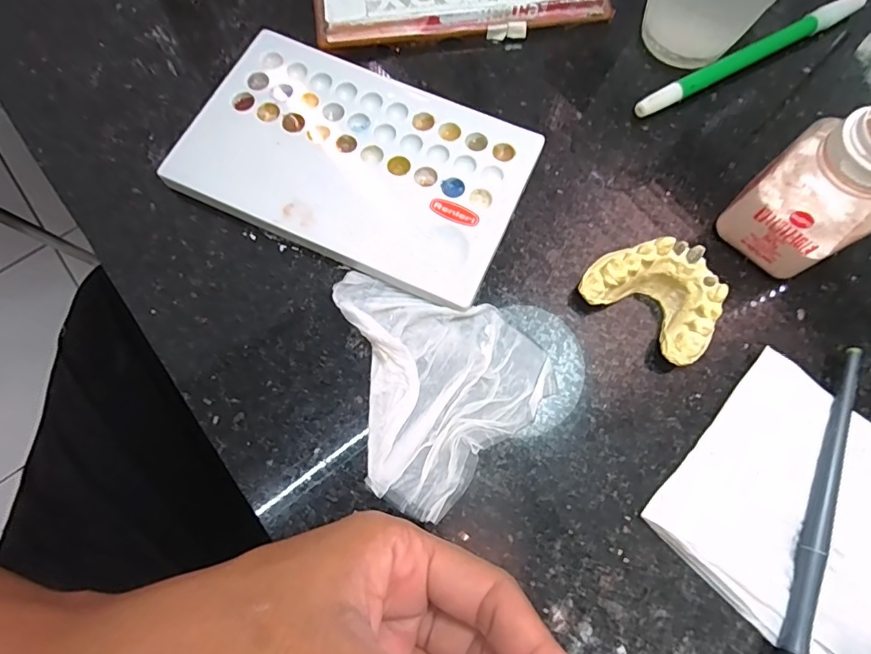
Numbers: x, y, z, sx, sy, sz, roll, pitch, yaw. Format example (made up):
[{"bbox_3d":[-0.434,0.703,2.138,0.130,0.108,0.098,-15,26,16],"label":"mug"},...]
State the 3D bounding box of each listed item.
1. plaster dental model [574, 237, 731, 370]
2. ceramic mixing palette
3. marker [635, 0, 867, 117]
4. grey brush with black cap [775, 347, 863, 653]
[{"bbox_3d":[0.093,-0.014,0.206,0.054,0.026,0.037,38,77,10],"label":"plaster dental model"},{"bbox_3d":[-0.036,-0.076,0.229,0.150,0.014,0.092,23,75,7],"label":"ceramic mixing palette"},{"bbox_3d":[0.163,-0.139,0.252,0.144,0.011,0.009,-28,76,-8],"label":"marker"},{"bbox_3d":[0.143,0.084,0.185,0.009,0.008,0.162,24,75,7],"label":"grey brush with black cap"}]

